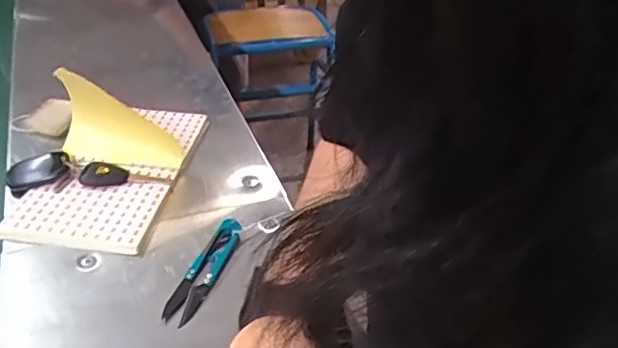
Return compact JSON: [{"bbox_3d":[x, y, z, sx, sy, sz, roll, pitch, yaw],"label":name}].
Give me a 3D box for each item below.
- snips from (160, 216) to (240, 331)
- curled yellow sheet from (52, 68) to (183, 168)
[{"bbox_3d":[-0.080,0.073,0.447,0.025,0.012,0.105,14,38,15],"label":"snips"},{"bbox_3d":[-0.183,-0.054,0.552,0.102,0.079,0.073,-5,39,-16],"label":"curled yellow sheet"}]

